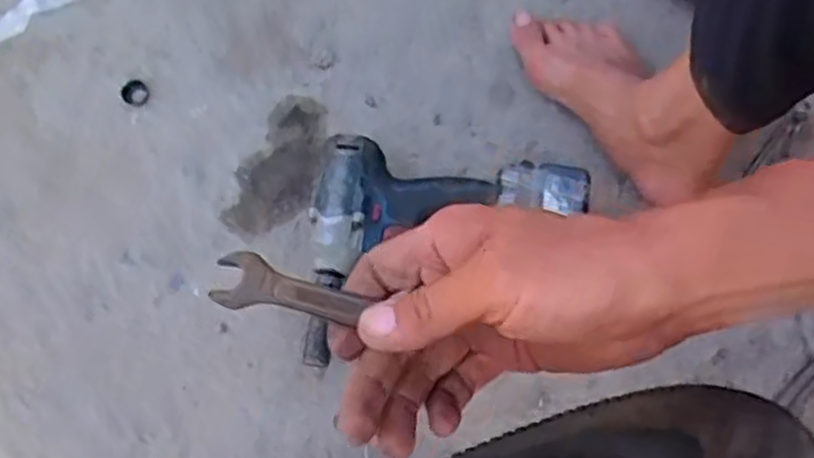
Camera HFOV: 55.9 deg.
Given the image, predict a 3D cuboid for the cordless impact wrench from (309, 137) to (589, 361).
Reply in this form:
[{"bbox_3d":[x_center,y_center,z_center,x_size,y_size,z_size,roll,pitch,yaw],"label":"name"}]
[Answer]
[{"bbox_3d":[0.025,0.030,0.680,0.232,0.090,0.201,10,72,2],"label":"cordless impact wrench"}]

